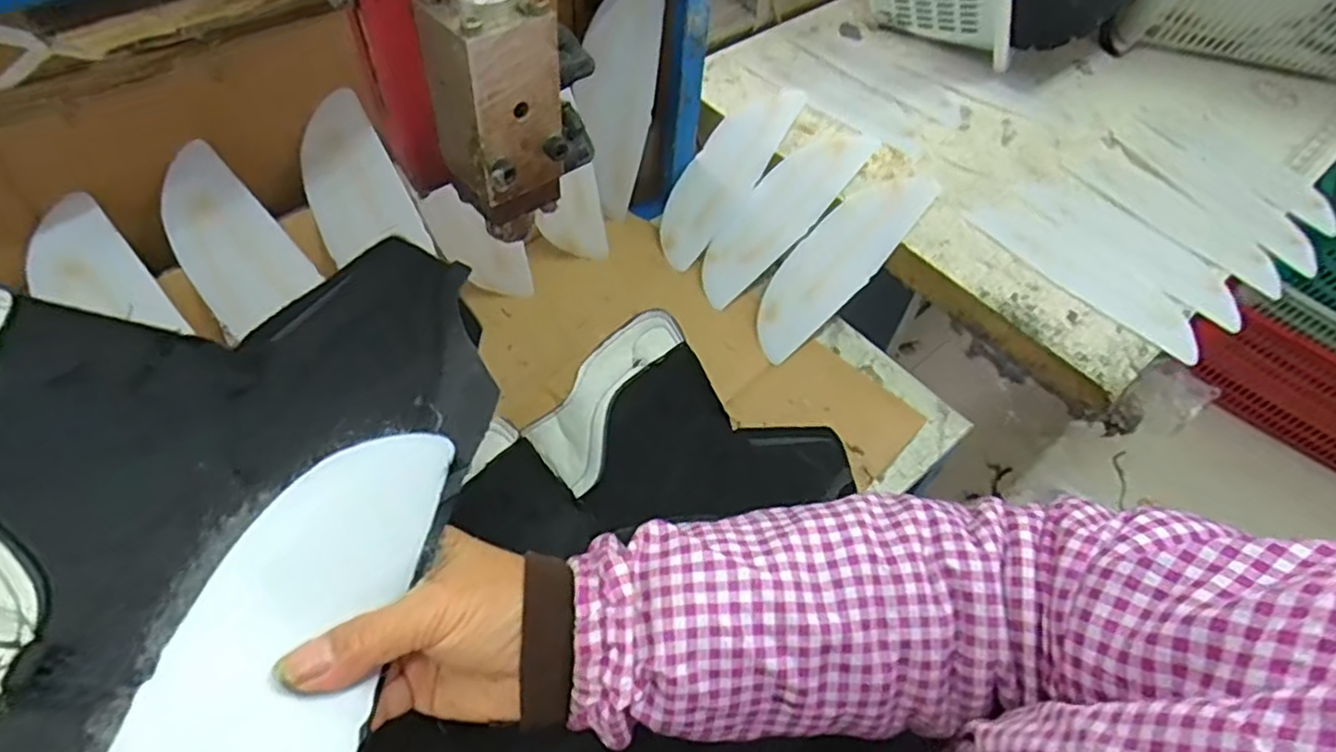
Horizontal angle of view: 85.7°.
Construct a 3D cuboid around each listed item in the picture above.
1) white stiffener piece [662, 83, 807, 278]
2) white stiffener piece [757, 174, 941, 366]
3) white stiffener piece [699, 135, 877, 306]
[{"bbox_3d":[0.059,-0.212,0.738,0.074,0.025,0.235,31,80,17],"label":"white stiffener piece"},{"bbox_3d":[0.160,-0.112,0.669,0.071,0.019,0.234,41,83,22],"label":"white stiffener piece"},{"bbox_3d":[0.113,-0.163,0.702,0.069,0.018,0.241,38,75,20],"label":"white stiffener piece"}]

